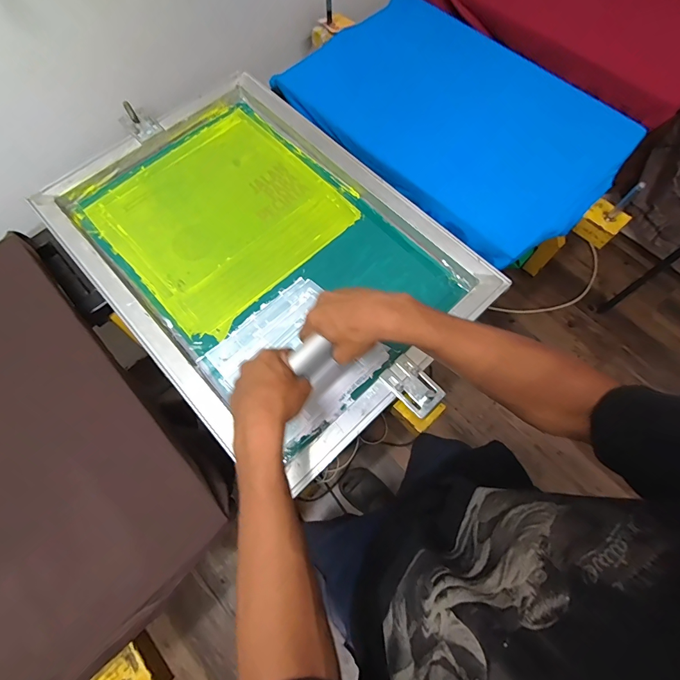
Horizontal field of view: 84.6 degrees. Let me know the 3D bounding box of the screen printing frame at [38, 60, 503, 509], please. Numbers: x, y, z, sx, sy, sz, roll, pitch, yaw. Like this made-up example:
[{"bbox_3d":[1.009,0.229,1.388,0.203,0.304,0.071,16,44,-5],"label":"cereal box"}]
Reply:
[{"bbox_3d":[-0.135,-0.158,0.611,0.465,0.031,0.663,-41,75,-14],"label":"screen printing frame"}]

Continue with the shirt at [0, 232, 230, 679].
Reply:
[{"bbox_3d":[-0.493,0.151,0.528,0.395,0.055,0.634,-41,72,-15],"label":"shirt"}]

